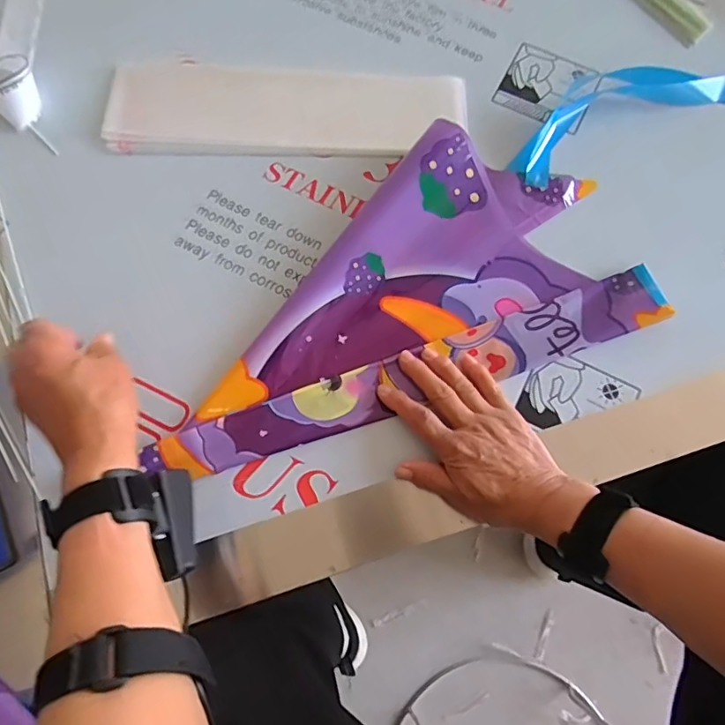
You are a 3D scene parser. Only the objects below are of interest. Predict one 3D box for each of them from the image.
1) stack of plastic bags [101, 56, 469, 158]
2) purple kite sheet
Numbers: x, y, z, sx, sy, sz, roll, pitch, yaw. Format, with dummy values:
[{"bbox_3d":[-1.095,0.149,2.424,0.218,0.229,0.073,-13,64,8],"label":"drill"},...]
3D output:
[{"bbox_3d":[-0.076,-0.260,0.539,0.355,0.012,0.107,2,73,0],"label":"stack of plastic bags"},{"bbox_3d":[0.024,-0.070,0.468,0.433,0.026,0.217,-19,80,-8],"label":"purple kite sheet"}]

